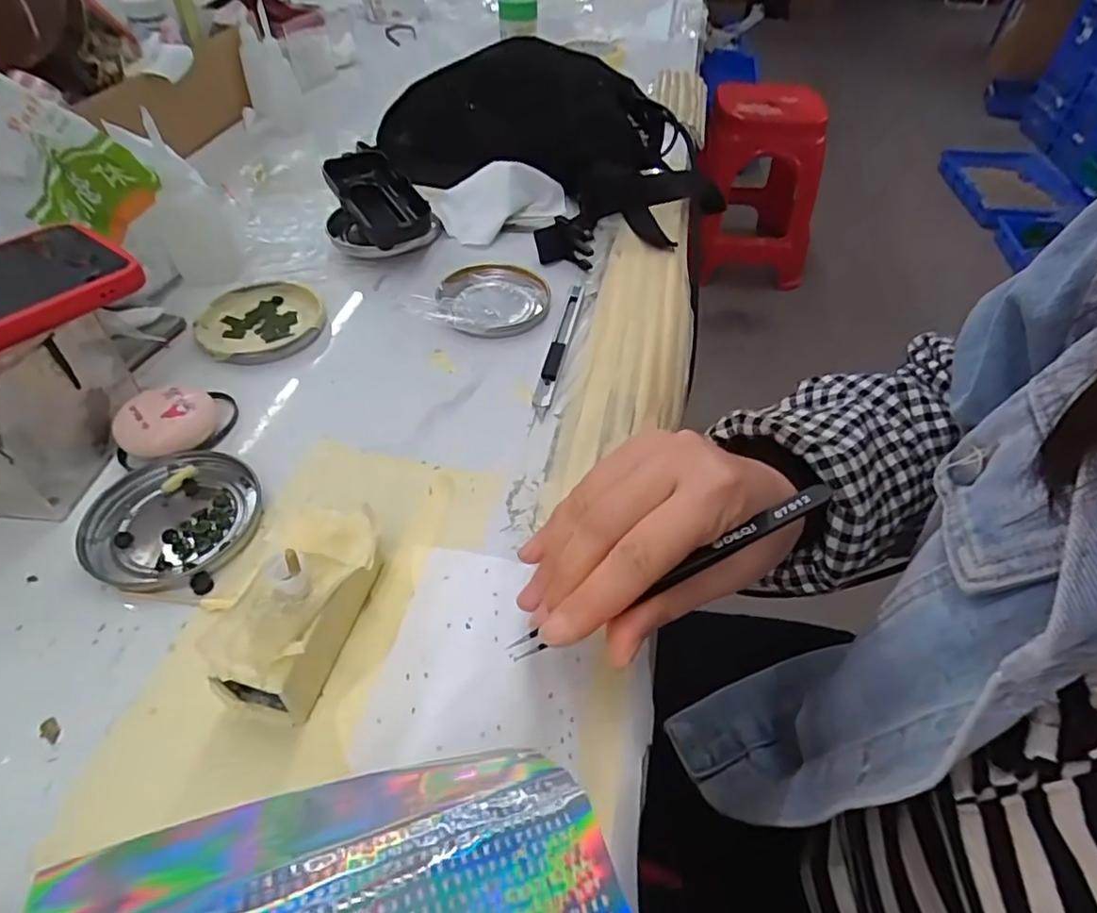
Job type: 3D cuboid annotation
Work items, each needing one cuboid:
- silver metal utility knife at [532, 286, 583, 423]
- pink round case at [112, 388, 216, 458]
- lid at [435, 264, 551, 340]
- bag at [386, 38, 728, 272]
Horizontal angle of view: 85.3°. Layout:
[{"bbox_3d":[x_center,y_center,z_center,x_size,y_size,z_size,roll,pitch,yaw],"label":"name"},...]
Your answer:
[{"bbox_3d":[0.008,-0.075,0.395,0.010,0.013,0.134,10,48,7],"label":"silver metal utility knife"},{"bbox_3d":[-0.207,-0.018,0.325,0.048,0.023,0.036,-35,57,-28],"label":"pink round case"},{"bbox_3d":[-0.038,-0.113,0.420,0.077,0.017,0.084,1,48,-1],"label":"lid"},{"bbox_3d":[-0.006,-0.287,0.527,0.235,0.088,0.282,-15,50,-15],"label":"bag"}]

